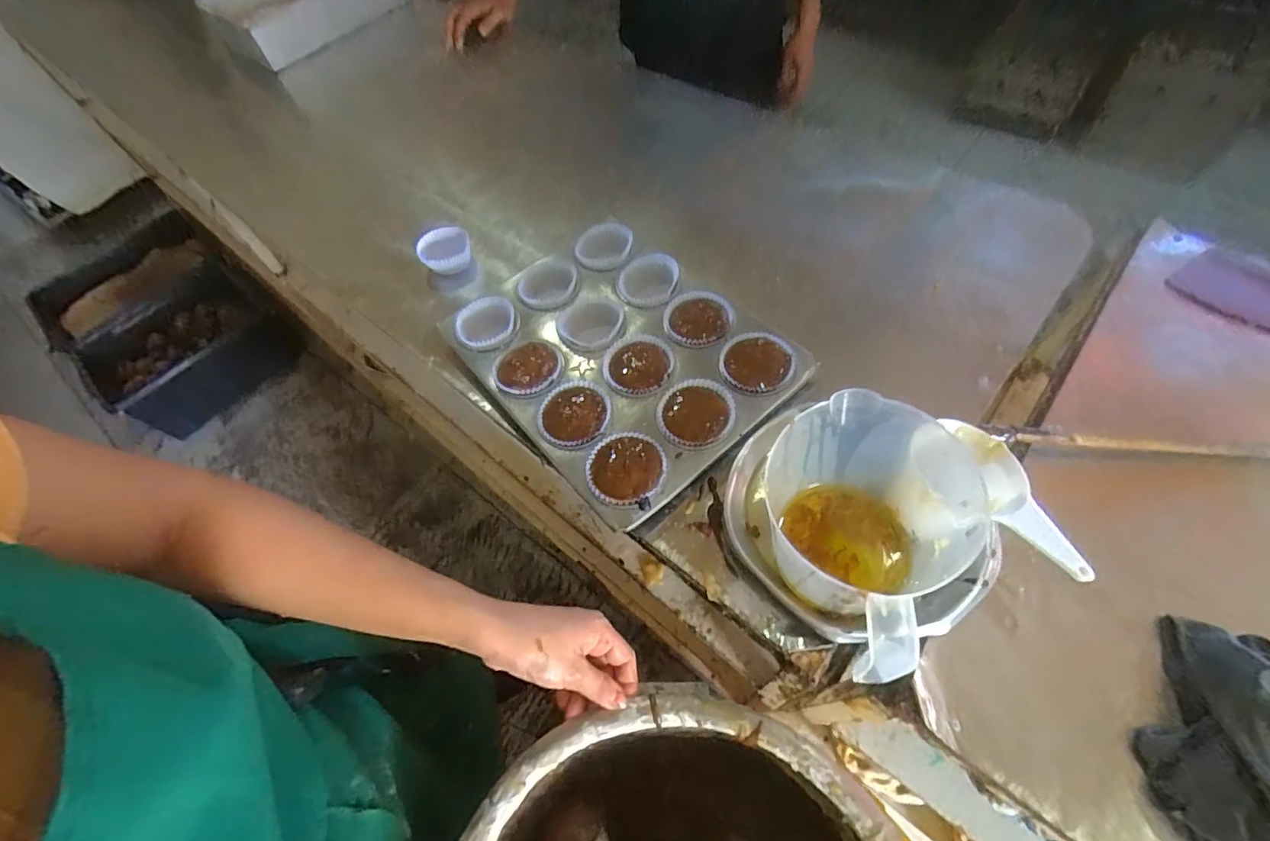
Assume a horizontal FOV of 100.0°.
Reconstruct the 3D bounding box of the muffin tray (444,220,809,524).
[{"bbox_3d":[-0.022,-0.075,0.556,0.239,0.032,0.322,-38,65,-16],"label":"muffin tray"}]

